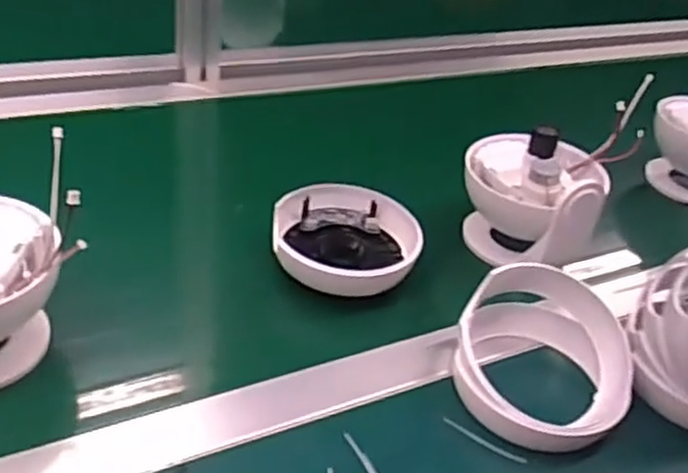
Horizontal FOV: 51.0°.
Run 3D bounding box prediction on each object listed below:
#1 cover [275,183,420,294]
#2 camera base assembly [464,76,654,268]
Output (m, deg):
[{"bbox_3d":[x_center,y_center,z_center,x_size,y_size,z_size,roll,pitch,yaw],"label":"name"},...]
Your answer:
[{"bbox_3d":[0.000,0.009,0.576,0.113,0.049,0.100,2,37,-12],"label":"cover"},{"bbox_3d":[0.167,-0.050,0.615,0.119,0.116,0.118,28,40,23],"label":"camera base assembly"}]

